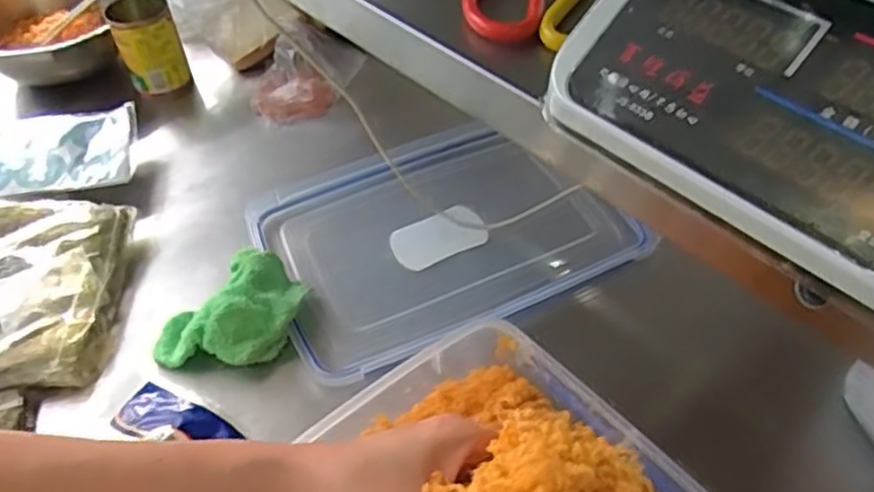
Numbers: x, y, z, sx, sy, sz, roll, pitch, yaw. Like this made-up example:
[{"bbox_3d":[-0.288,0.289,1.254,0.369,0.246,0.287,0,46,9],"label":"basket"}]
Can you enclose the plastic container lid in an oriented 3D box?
[{"bbox_3d":[-0.002,-0.018,0.708,0.329,0.027,0.248,-22,51,-14],"label":"plastic container lid"}]

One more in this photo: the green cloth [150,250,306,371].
[{"bbox_3d":[-0.187,0.058,0.634,0.126,0.061,0.110,2,48,5],"label":"green cloth"}]

